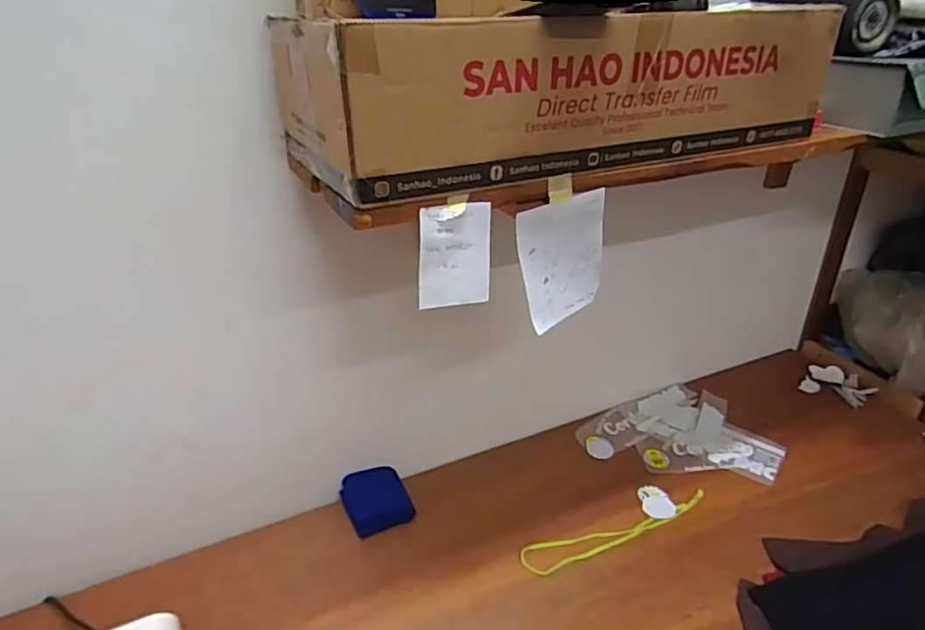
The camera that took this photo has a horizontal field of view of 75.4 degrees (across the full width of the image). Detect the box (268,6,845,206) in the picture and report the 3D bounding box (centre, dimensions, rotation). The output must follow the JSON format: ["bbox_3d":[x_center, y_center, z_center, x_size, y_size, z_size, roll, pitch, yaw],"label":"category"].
[{"bbox_3d":[0.123,-0.282,0.712,0.621,0.151,0.235,-14,34,-21],"label":"box"}]

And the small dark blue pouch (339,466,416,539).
[{"bbox_3d":[-0.156,0.333,1.091,0.114,0.039,0.127,-16,33,-24],"label":"small dark blue pouch"}]

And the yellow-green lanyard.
[{"bbox_3d":[0.279,0.376,1.050,0.380,0.006,0.058,-12,32,-18],"label":"yellow-green lanyard"}]

